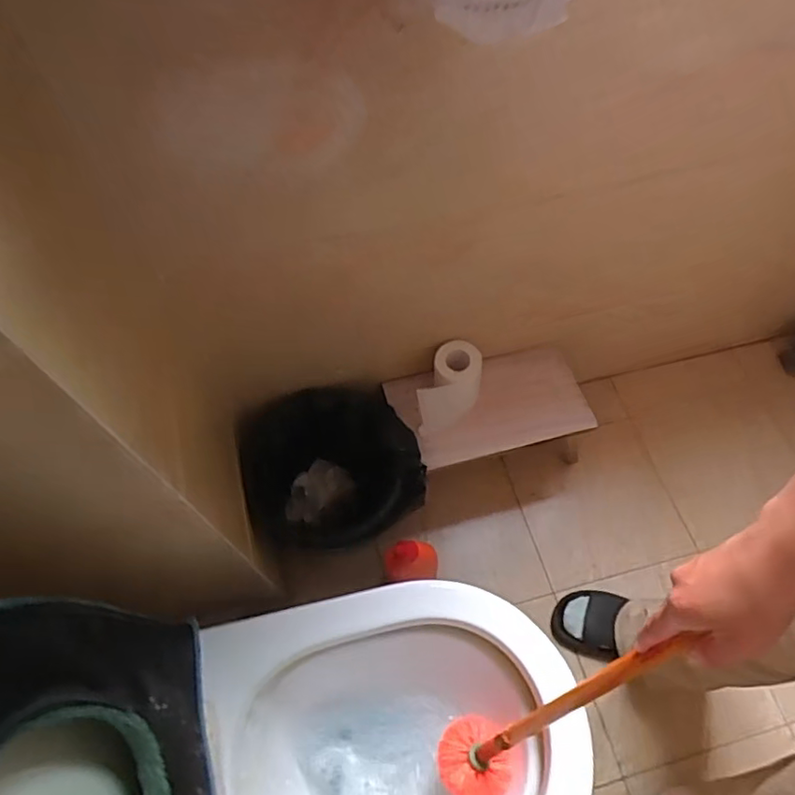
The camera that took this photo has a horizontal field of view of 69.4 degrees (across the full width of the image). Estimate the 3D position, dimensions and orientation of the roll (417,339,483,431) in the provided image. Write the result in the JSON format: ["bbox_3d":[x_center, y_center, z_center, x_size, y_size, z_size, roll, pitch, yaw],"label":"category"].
[{"bbox_3d":[0.093,-0.014,0.991,0.088,0.099,0.146,23,64,12],"label":"roll"}]

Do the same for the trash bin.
[{"bbox_3d":[-0.114,0.141,1.022,0.281,0.230,0.264,-14,62,-8],"label":"trash bin"}]

